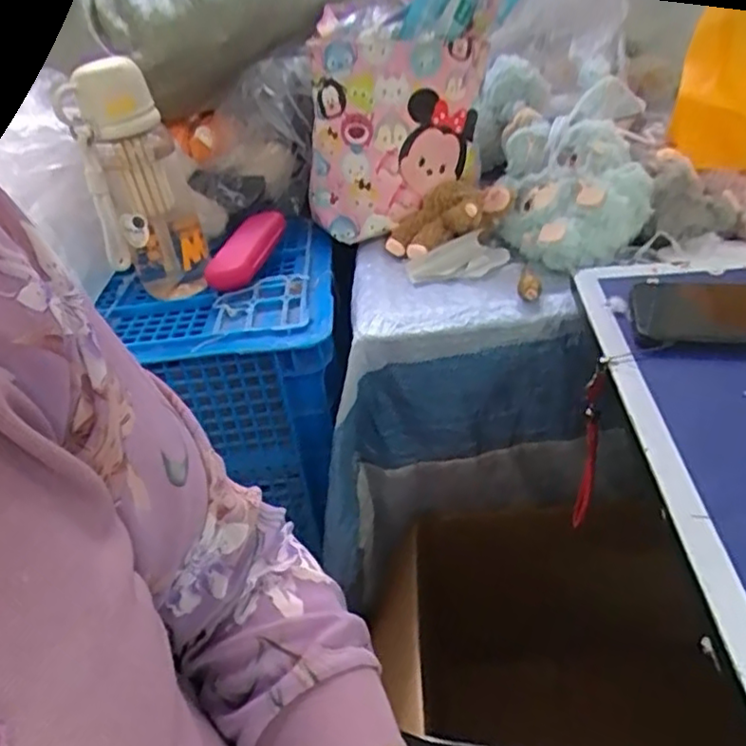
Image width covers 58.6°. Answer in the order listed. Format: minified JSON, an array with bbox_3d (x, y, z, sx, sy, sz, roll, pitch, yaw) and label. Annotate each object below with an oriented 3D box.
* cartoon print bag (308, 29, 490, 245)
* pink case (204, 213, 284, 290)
[{"bbox_3d":[0.016,-0.246,0.714,0.178,0.203,0.077,9,26,13],"label":"cartoon print bag"},{"bbox_3d":[-0.136,-0.131,0.719,0.053,0.045,0.120,5,37,16],"label":"pink case"}]

